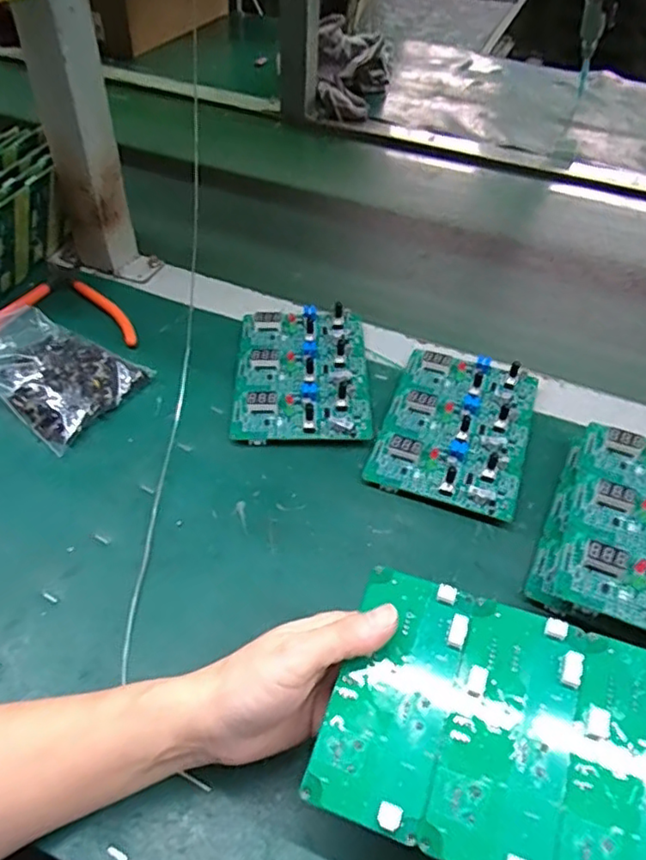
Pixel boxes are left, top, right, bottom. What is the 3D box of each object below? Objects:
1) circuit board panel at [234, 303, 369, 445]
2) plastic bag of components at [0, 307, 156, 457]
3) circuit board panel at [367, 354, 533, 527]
[{"bbox_3d":[-0.018,-0.048,0.499,0.105,0.023,0.144,-1,48,-3],"label":"circuit board panel"},{"bbox_3d":[-0.229,-0.049,0.483,0.148,0.034,0.095,23,51,18],"label":"plastic bag of components"},{"bbox_3d":[0.103,-0.004,0.466,0.106,0.026,0.143,16,49,12],"label":"circuit board panel"}]

